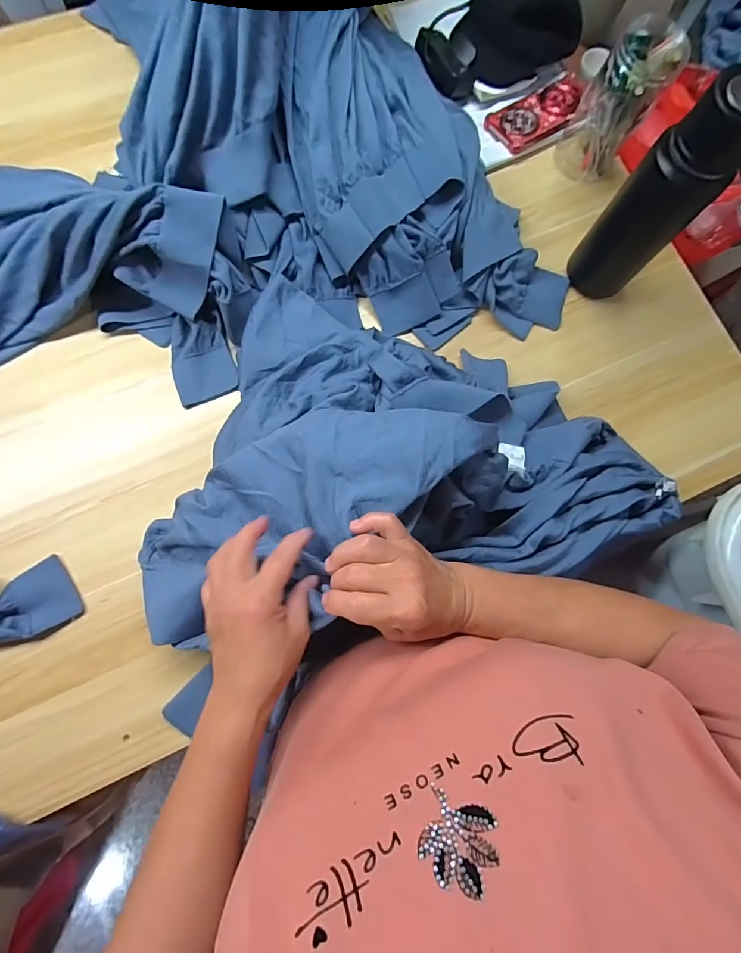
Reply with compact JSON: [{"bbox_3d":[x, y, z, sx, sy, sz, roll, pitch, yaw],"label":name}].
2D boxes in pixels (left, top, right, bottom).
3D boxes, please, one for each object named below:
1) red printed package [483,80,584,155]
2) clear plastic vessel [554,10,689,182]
[{"bbox_3d":[0.243,-0.526,0.625,0.141,0.015,0.073,-28,83,-2],"label":"red printed package"},{"bbox_3d":[0.316,-0.481,0.560,0.086,0.166,0.069,28,80,3],"label":"clear plastic vessel"}]

